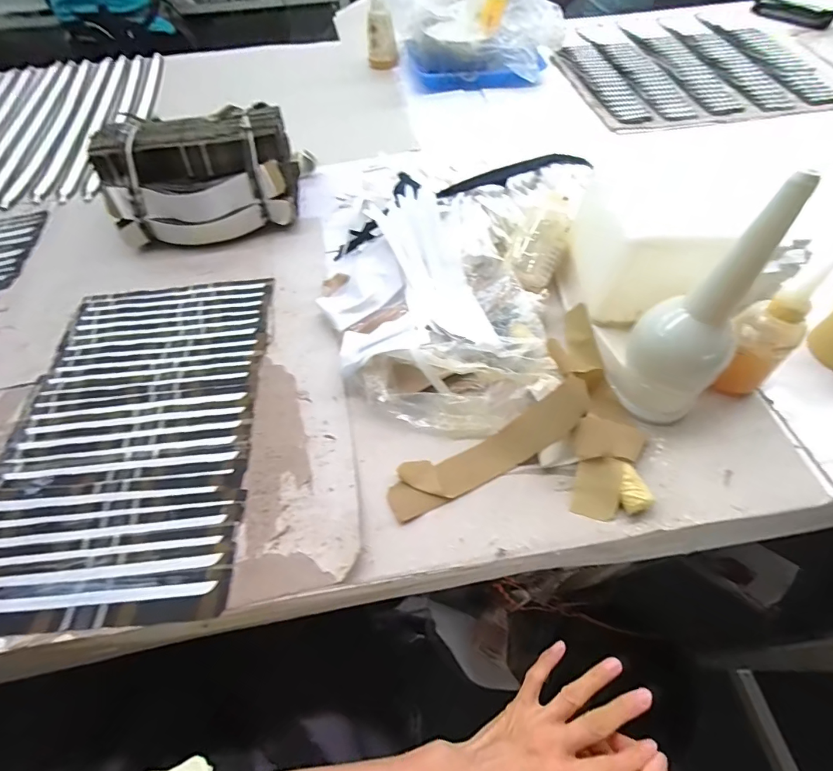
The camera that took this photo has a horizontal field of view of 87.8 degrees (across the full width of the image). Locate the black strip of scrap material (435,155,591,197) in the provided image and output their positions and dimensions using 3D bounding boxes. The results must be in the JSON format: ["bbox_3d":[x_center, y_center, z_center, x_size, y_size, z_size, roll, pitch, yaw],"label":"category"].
[{"bbox_3d":[0.129,-0.290,0.599,0.208,0.025,0.044,-11,56,-6],"label":"black strip of scrap material"}]

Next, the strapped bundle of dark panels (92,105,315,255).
[{"bbox_3d":[-0.324,-0.320,0.664,0.275,0.123,0.184,-11,54,-6],"label":"strapped bundle of dark panels"}]

